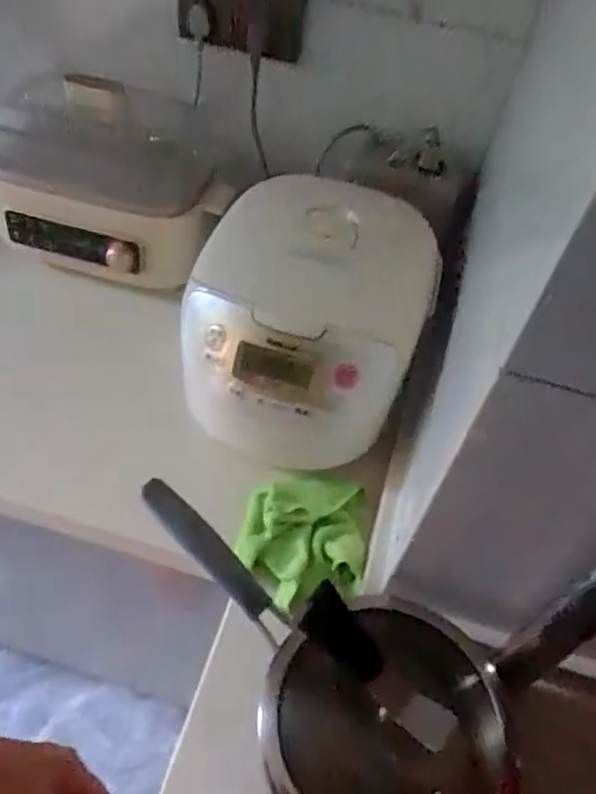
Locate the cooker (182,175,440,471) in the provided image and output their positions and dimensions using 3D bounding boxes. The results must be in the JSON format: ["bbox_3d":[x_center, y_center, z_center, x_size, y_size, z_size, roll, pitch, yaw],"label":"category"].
[{"bbox_3d":[0.011,-0.092,0.694,0.230,0.172,0.299,12,52,10],"label":"cooker"}]

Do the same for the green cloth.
[{"bbox_3d":[0.009,0.149,0.634,0.135,0.037,0.127,-12,52,-9],"label":"green cloth"}]

